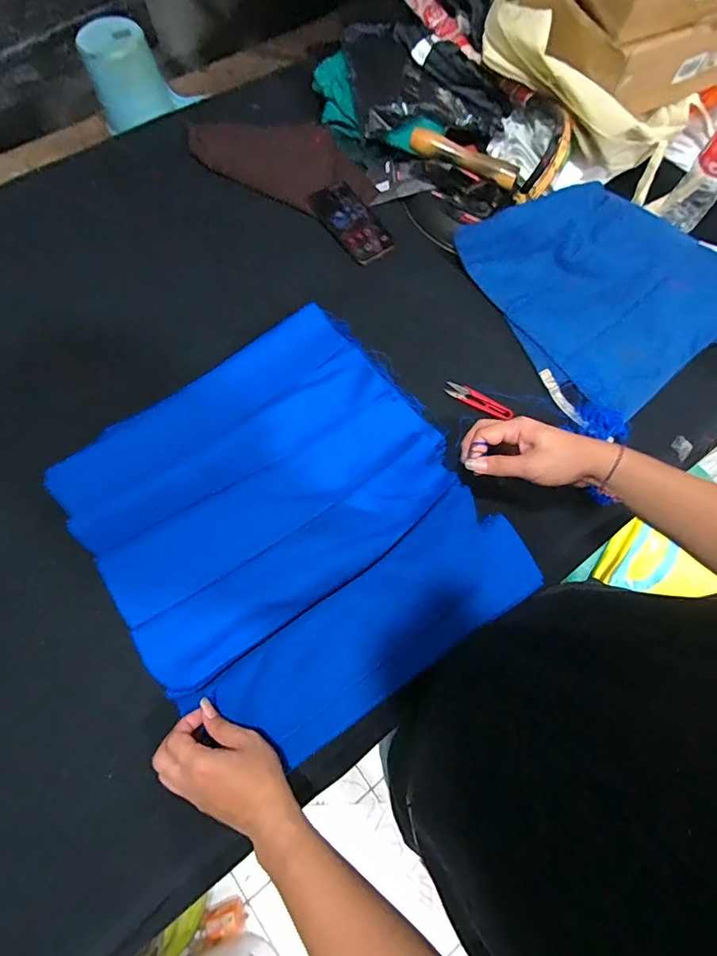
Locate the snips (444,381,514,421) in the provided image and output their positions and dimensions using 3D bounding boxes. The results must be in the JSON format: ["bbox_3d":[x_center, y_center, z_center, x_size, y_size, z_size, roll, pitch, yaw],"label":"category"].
[{"bbox_3d":[0.172,-0.113,0.656,0.094,0.009,0.026,31,74,8],"label":"snips"}]

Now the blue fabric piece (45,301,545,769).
[{"bbox_3d":[-0.086,0.059,0.575,0.432,0.066,0.476,-34,76,-12],"label":"blue fabric piece"}]

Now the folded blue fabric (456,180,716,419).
[{"bbox_3d":[0.381,-0.313,0.700,0.341,0.069,0.371,-35,76,-12],"label":"folded blue fabric"}]

